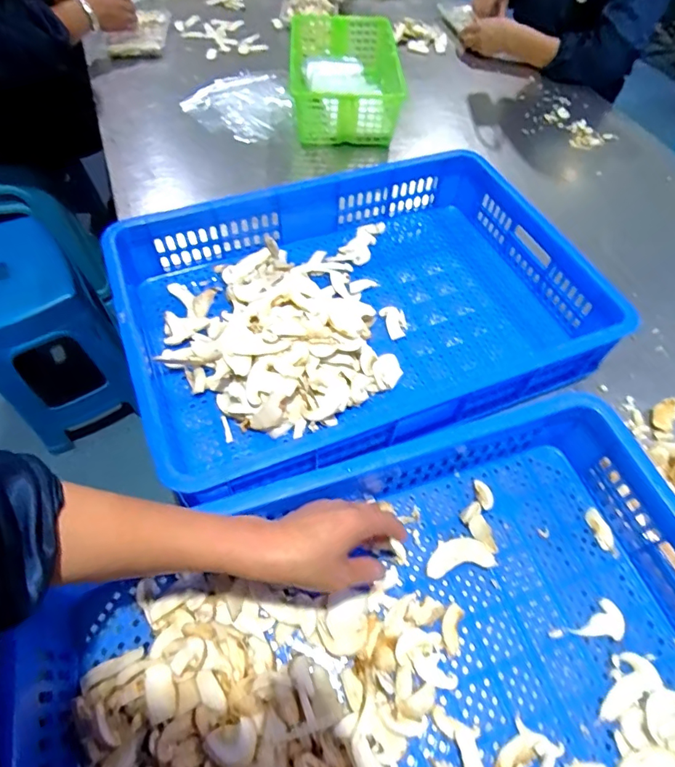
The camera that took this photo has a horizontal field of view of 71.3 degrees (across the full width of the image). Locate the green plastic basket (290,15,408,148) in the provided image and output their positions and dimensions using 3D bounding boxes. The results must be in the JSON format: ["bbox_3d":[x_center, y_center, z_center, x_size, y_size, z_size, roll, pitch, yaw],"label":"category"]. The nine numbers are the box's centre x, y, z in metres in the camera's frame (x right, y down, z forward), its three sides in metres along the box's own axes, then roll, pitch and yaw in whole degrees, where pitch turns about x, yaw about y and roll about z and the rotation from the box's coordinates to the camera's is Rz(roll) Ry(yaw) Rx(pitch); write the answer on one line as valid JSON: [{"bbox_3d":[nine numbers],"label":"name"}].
[{"bbox_3d":[0.012,-0.648,0.994,0.218,0.095,0.369,1,56,-3],"label":"green plastic basket"}]

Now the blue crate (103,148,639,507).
[{"bbox_3d":[0.037,-0.112,0.640,0.596,0.097,0.413,-19,59,-15],"label":"blue crate"}]

